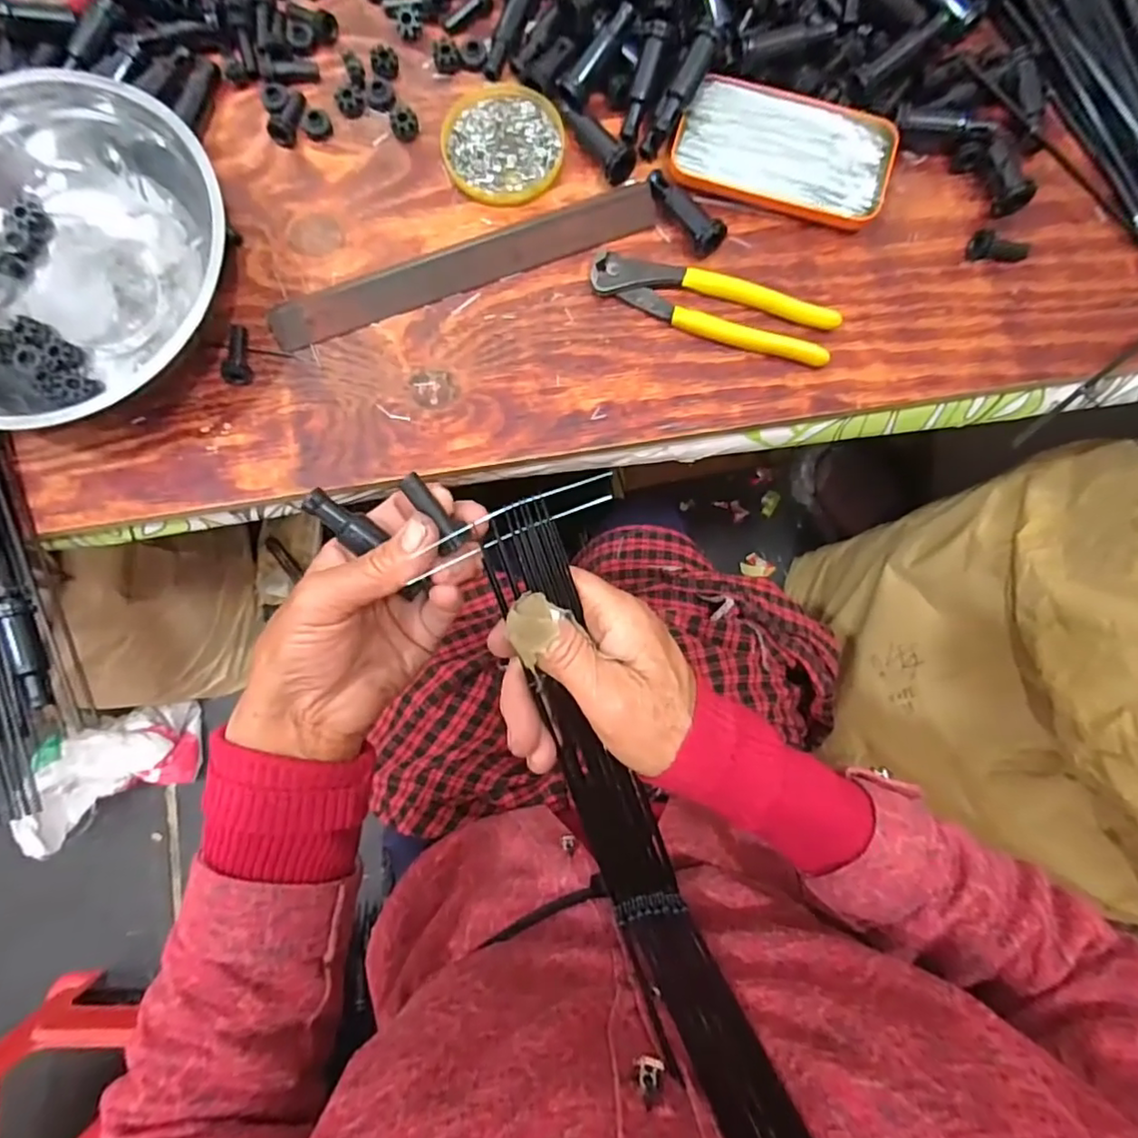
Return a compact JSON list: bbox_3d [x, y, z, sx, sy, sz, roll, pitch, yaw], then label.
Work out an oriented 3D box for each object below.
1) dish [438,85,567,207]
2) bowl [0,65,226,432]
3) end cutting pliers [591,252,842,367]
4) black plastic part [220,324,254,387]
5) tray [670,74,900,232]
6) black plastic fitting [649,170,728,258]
[{"bbox_3d":[-0.046,-0.300,0.427,0.082,0.008,0.091,0,85,0],"label":"dish"},{"bbox_3d":[-0.316,-0.192,0.377,0.218,0.068,0.197,-20,85,-2],"label":"bowl"},{"bbox_3d":[0.096,-0.177,0.407,0.164,0.012,0.041,21,85,2],"label":"end cutting pliers"},{"bbox_3d":[-0.221,-0.144,0.402,0.015,0.015,0.041,-8,85,-1],"label":"black plastic part"},{"bbox_3d":[0.148,-0.289,0.418,0.142,0.018,0.081,17,85,1],"label":"tray"},{"bbox_3d":[0.077,-0.246,0.410,0.022,0.020,0.066,-38,86,-3],"label":"black plastic fitting"}]

